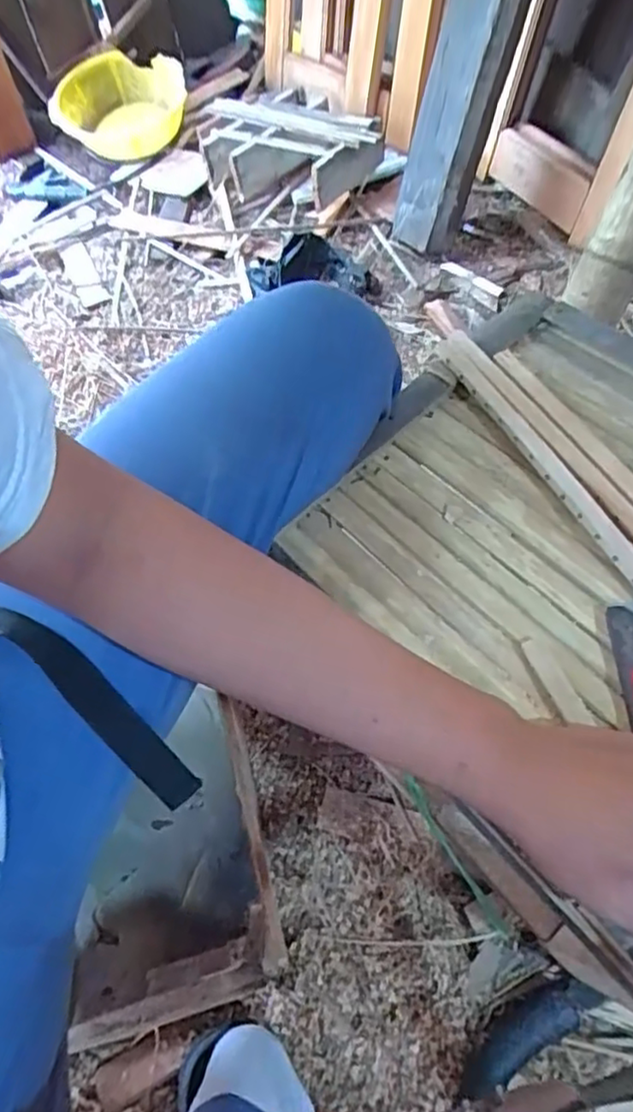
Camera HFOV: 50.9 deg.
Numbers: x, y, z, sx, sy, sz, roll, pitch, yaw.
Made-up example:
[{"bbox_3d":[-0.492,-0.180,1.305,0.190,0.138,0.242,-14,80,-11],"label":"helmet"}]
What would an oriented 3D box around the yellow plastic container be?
[{"bbox_3d":[-0.436,-1.014,1.505,0.298,0.130,0.196,0,55,5],"label":"yellow plastic container"}]

